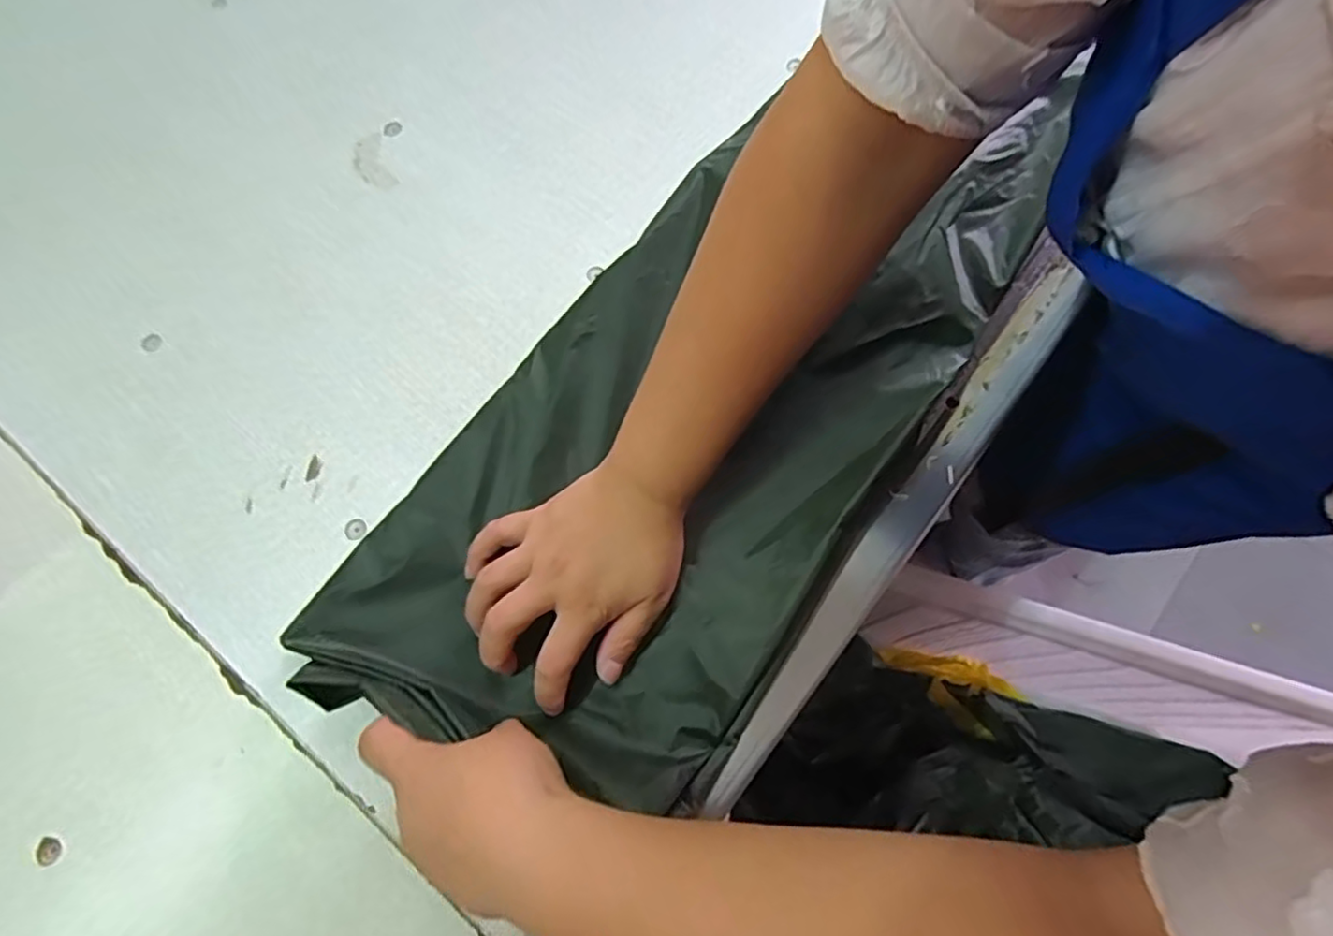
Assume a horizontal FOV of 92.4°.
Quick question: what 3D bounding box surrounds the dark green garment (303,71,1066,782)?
[{"bbox_3d":[0.033,-0.047,0.408,0.256,0.049,0.533,36,77,10],"label":"dark green garment"}]

